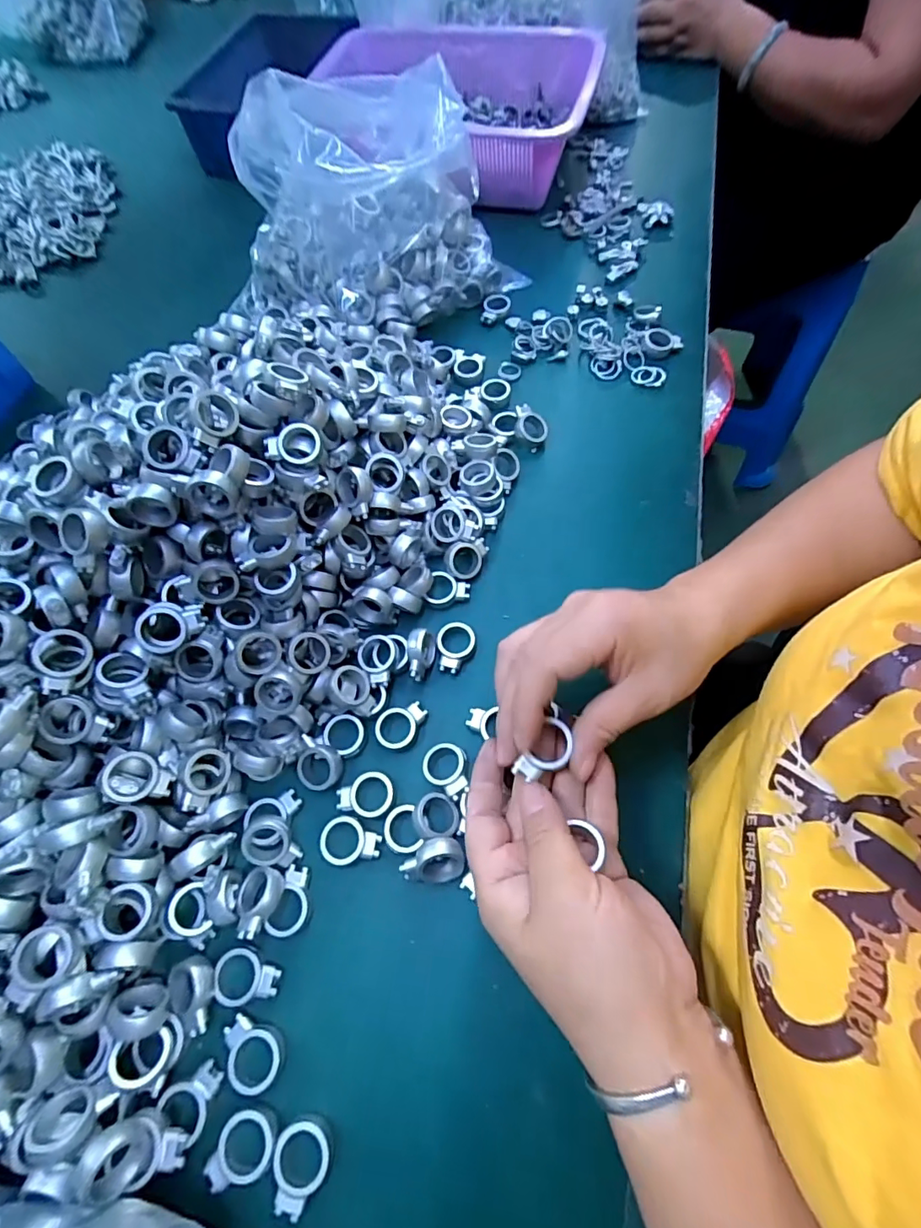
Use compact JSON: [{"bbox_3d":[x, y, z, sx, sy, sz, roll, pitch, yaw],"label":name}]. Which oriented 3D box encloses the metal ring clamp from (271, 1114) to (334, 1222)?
[{"bbox_3d":[-0.074,0.253,0.233,0.026,0.007,0.032,9,66,5],"label":"metal ring clamp"}]

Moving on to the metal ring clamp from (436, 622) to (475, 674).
[{"bbox_3d":[-0.003,0.022,0.340,0.025,0.008,0.034,5,66,4],"label":"metal ring clamp"}]

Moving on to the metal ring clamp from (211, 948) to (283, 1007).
[{"bbox_3d":[-0.112,0.190,0.266,0.033,0.005,0.024,6,66,4],"label":"metal ring clamp"}]

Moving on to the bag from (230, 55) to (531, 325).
[{"bbox_3d":[-0.074,-0.336,0.421,0.204,0.139,0.166,-42,71,-16],"label":"bag"}]

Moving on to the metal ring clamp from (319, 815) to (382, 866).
[{"bbox_3d":[-0.063,0.131,0.293,0.034,0.007,0.025,6,66,4],"label":"metal ring clamp"}]

